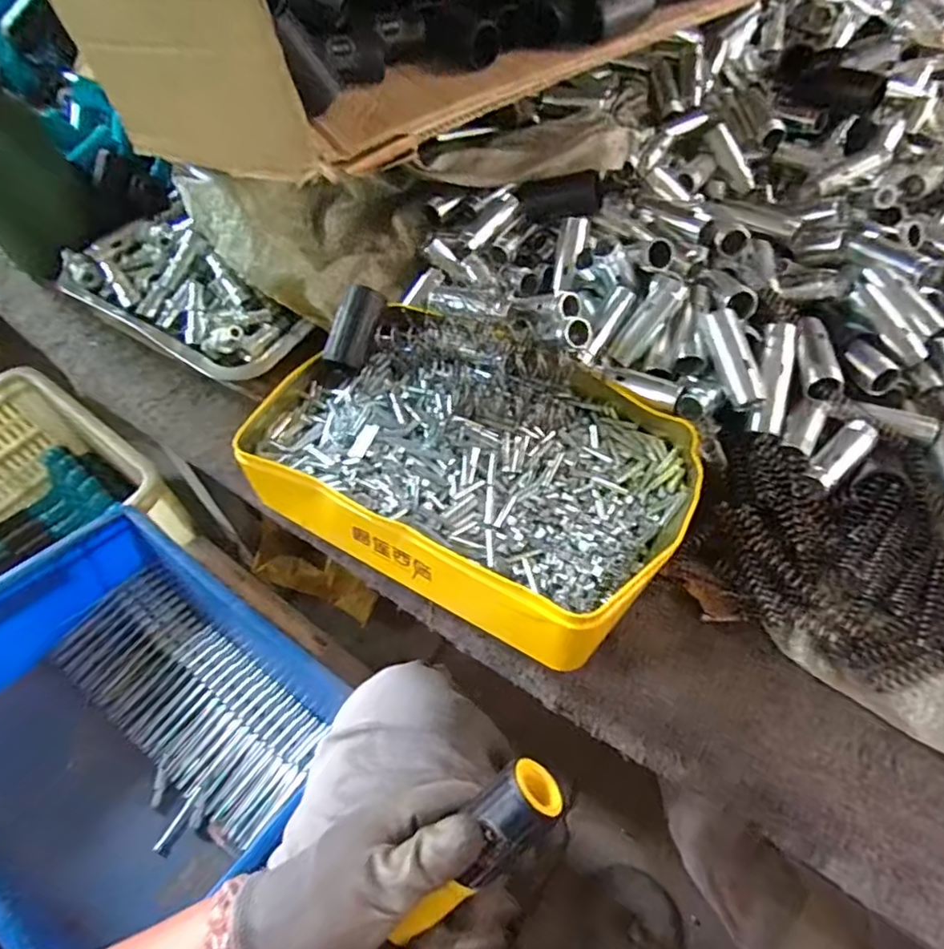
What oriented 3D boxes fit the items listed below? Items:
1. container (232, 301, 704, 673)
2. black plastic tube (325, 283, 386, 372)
[{"bbox_3d":[-0.002,-0.017,0.426,0.297,0.059,0.202,27,62,17],"label":"container"},{"bbox_3d":[-0.087,-0.110,0.462,0.029,0.035,0.061,20,90,14],"label":"black plastic tube"}]

